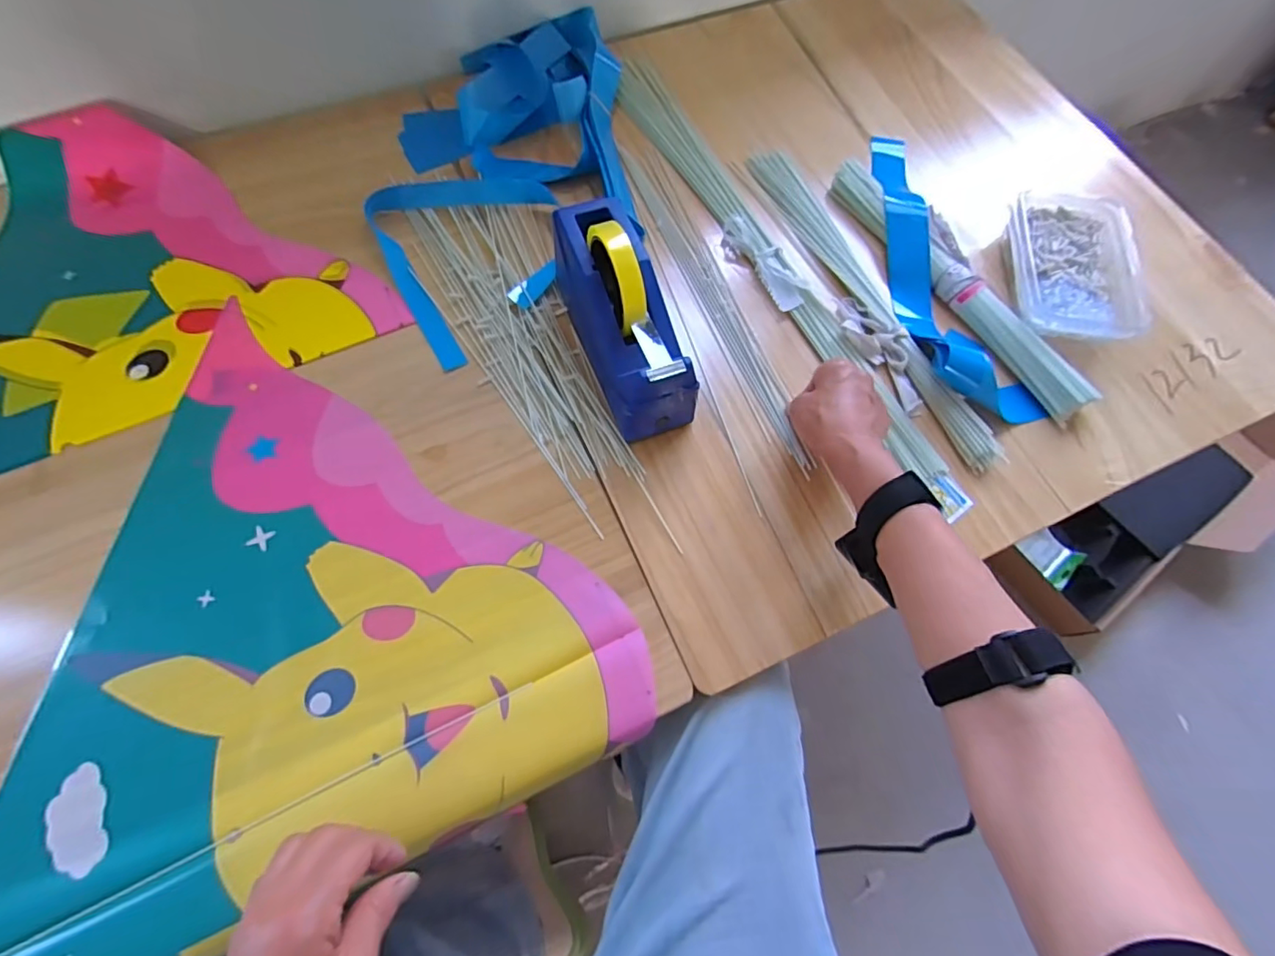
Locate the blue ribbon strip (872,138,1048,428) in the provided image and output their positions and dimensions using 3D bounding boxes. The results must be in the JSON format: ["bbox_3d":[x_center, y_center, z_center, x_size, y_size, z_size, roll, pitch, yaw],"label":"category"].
[{"bbox_3d":[0.314,-0.243,0.585,0.108,0.043,0.396,-10,70,-7],"label":"blue ribbon strip"}]

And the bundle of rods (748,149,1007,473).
[{"bbox_3d":[0.248,-0.203,0.575,0.057,0.023,0.434,-23,72,-11],"label":"bundle of rods"}]

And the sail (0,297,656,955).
[{"bbox_3d":[-0.288,0.084,0.449,0.468,0.015,0.458,-22,72,-11],"label":"sail"}]

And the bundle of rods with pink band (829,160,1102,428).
[{"bbox_3d":[0.337,-0.212,0.578,0.044,0.034,0.359,-31,74,-13],"label":"bundle of rods with pink band"}]

